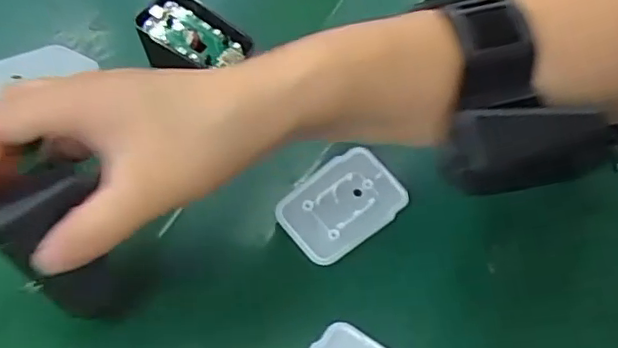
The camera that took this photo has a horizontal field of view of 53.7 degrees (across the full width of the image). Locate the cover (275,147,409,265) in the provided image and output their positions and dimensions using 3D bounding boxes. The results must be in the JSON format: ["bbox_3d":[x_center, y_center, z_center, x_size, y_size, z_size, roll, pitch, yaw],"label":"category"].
[{"bbox_3d":[0.017,0.016,0.330,0.068,0.005,0.045,-34,74,-25],"label":"cover"}]

